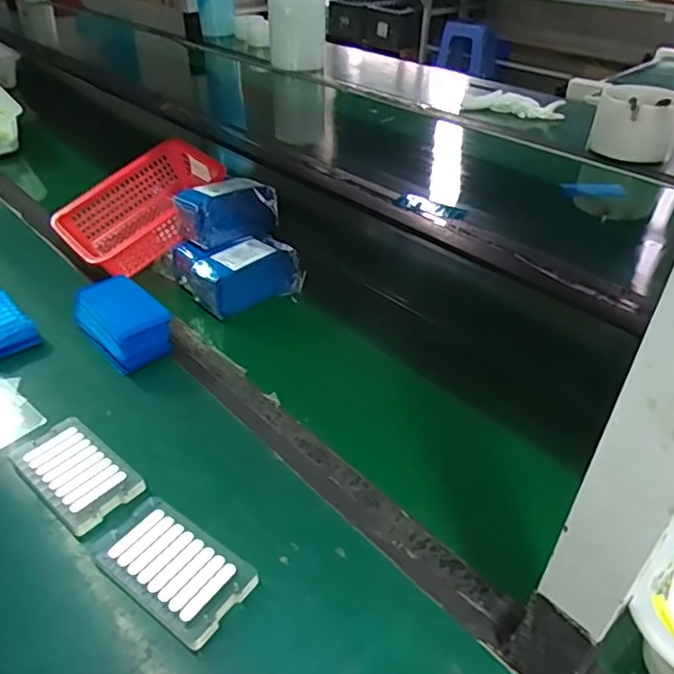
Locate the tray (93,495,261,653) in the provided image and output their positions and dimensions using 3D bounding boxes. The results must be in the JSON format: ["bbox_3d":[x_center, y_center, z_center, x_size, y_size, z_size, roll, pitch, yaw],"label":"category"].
[{"bbox_3d":[-0.128,0.176,0.453,0.122,0.010,0.069,24,43,27],"label":"tray"}]

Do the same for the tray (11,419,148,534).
[{"bbox_3d":[-0.236,0.118,0.526,0.124,0.009,0.068,29,45,31],"label":"tray"}]

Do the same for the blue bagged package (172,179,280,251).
[{"bbox_3d":[-0.142,-0.170,0.777,0.063,0.066,0.132,31,47,34],"label":"blue bagged package"}]

